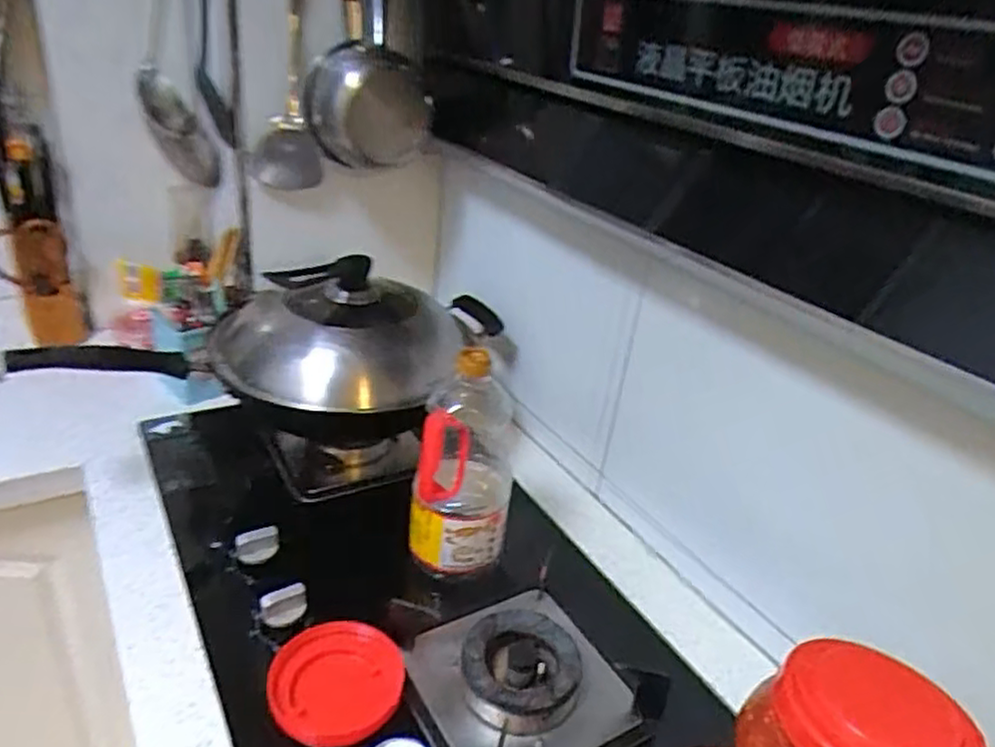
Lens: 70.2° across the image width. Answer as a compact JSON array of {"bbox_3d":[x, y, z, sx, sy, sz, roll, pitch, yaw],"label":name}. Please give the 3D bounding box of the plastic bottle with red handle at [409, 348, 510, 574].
[{"bbox_3d":[-0.035,0.094,0.739,0.100,0.234,0.094,6,28,-2],"label":"plastic bottle with red handle"}]

